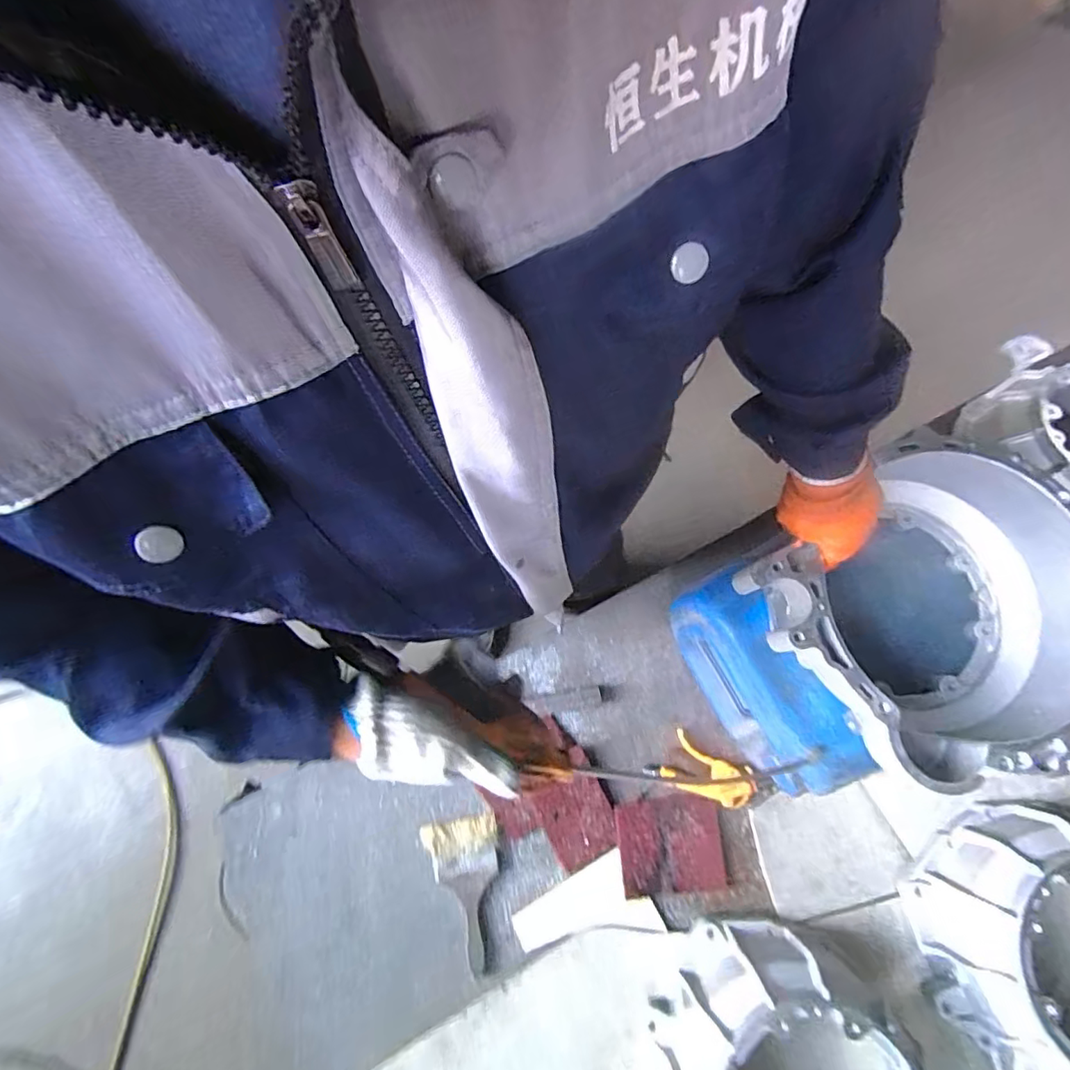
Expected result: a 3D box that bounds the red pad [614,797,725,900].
[{"bbox_3d":[0.198,0.455,0.804,0.148,0.013,0.126,-7,75,0],"label":"red pad"}]

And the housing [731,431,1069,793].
[{"bbox_3d":[0.431,0.084,0.597,0.324,0.131,0.306,0,75,2],"label":"housing"}]

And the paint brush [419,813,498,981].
[{"bbox_3d":[-0.099,0.520,0.791,0.106,0.015,0.201,-11,75,-1],"label":"paint brush"}]

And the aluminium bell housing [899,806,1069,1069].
[{"bbox_3d":[0.683,0.548,0.726,0.314,0.155,0.312,0,75,0],"label":"aluminium bell housing"}]

